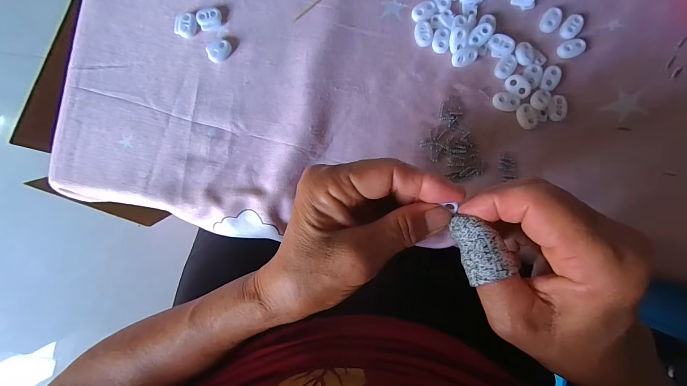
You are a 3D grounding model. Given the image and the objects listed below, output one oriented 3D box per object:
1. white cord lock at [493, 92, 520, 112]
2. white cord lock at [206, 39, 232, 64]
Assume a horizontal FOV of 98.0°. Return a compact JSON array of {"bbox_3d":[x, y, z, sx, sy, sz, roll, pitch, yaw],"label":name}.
[{"bbox_3d":[0.142,-0.080,0.260,0.022,0.004,0.016,29,88,3],"label":"white cord lock"},{"bbox_3d":[-0.110,-0.127,0.268,0.022,0.006,0.017,-27,86,0],"label":"white cord lock"}]

